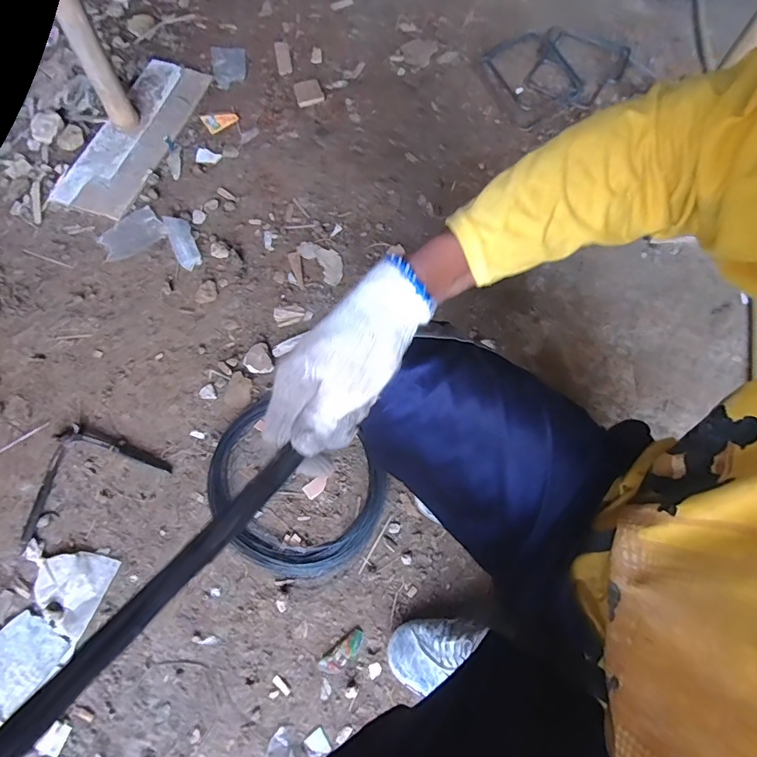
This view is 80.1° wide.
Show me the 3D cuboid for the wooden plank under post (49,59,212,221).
[{"bbox_3d":[-0.593,-0.603,1.106,0.176,0.028,0.498,12,66,6],"label":"wooden plank under post"}]

